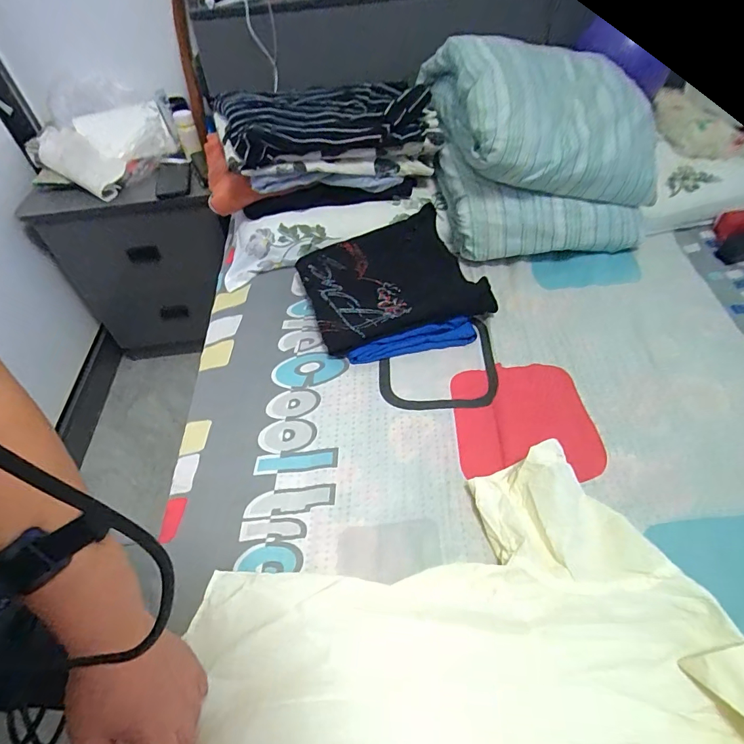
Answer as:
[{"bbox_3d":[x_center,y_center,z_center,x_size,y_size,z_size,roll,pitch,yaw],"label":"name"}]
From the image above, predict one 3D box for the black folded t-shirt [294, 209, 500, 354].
[{"bbox_3d":[0.029,-0.161,0.740,0.280,0.038,0.252,-21,58,-9],"label":"black folded t-shirt"}]

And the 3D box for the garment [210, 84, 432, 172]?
[{"bbox_3d":[-0.094,-0.489,0.808,0.370,0.064,0.232,-16,50,-9],"label":"garment"}]

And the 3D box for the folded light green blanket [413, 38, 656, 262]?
[{"bbox_3d":[0.311,-0.440,0.823,0.372,0.289,0.380,-6,49,-1],"label":"folded light green blanket"}]

